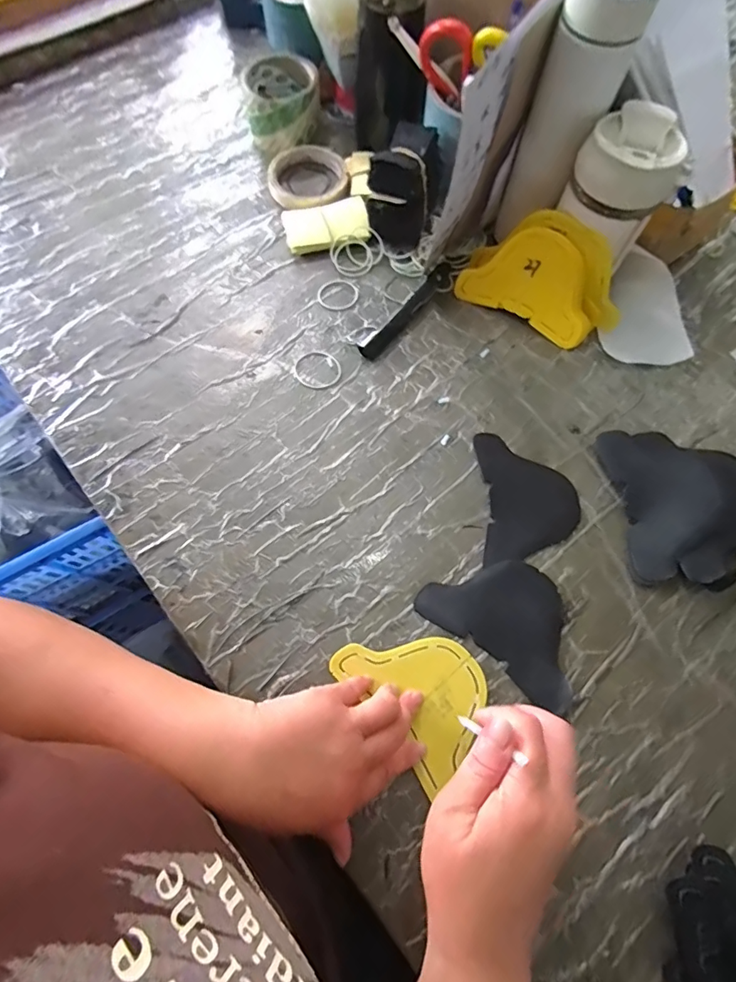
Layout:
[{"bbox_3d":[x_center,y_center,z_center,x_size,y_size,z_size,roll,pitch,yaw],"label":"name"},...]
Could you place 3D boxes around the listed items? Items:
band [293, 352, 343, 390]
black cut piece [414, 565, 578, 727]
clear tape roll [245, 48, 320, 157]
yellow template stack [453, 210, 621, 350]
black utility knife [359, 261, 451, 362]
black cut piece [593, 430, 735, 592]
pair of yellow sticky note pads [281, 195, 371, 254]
[{"bbox_3d":[-0.052,-0.124,0.489,0.048,0.004,0.044,0,70,0],"label":"band"},{"bbox_3d":[0.123,0.106,0.402,0.141,0.006,0.090,37,72,13],"label":"black cut piece"},{"bbox_3d":[-0.103,-0.470,0.581,0.084,0.065,0.088,0,70,0],"label":"clear tape roll"},{"bbox_3d":[0.183,-0.220,0.485,0.164,0.105,0.036,29,42,9],"label":"yellow template stack"},{"bbox_3d":[0.044,-0.193,0.501,0.017,0.016,0.146,35,74,12],"label":"black utility knife"},{"bbox_3d":[0.285,0.011,0.429,0.122,0.023,0.142,0,70,0],"label":"black cut piece"},{"bbox_3d":[-0.048,-0.303,0.546,0.093,0.018,0.063,-12,70,-4],"label":"pair of yellow sticky note pads"}]

